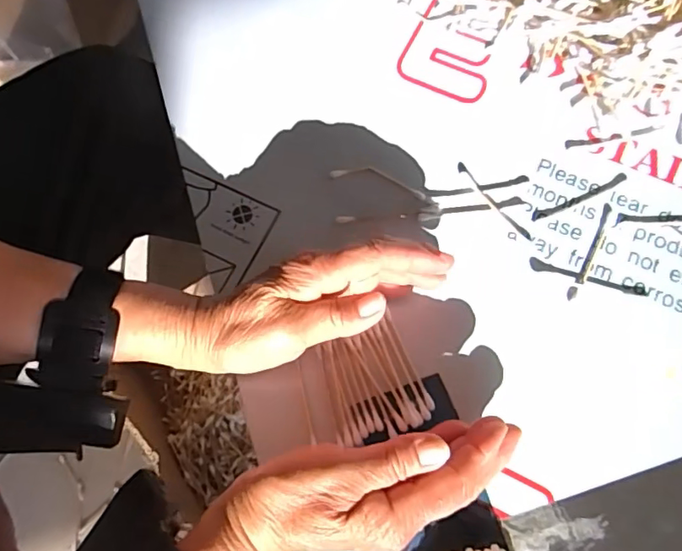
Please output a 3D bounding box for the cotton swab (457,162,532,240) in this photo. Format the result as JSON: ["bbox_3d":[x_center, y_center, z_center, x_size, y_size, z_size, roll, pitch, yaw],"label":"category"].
[{"bbox_3d":[0.106,-0.051,0.369,0.006,0.004,0.071,-38,75,-10],"label":"cotton swab"}]

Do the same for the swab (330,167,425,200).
[{"bbox_3d":[0.027,-0.068,0.378,0.069,0.004,0.014,15,74,7],"label":"swab"}]

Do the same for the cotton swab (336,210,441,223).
[{"bbox_3d":[0.032,-0.040,0.368,0.071,0.004,0.008,-4,72,1],"label":"cotton swab"}]

